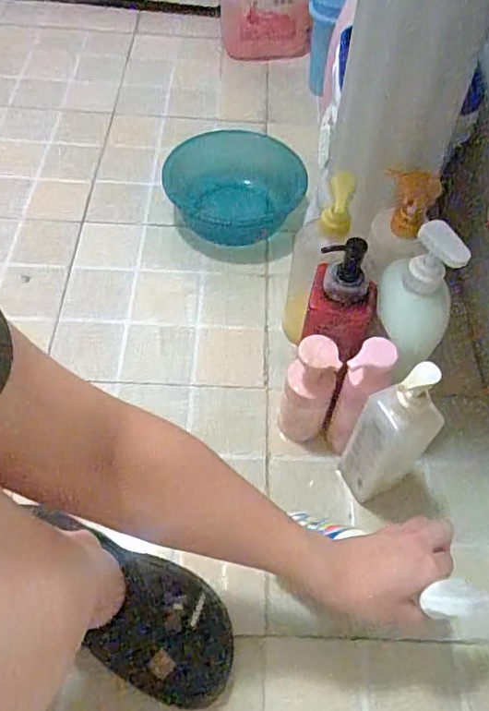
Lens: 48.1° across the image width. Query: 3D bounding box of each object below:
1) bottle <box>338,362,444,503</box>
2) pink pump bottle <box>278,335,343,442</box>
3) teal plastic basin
[{"bbox_3d":[0.154,0.095,0.574,0.087,0.247,0.060,38,63,19],"label":"bottle"},{"bbox_3d":[0.075,0.047,0.642,0.059,0.170,0.048,14,58,5],"label":"pink pump bottle"},{"bbox_3d":[-0.014,-0.283,0.924,0.218,0.089,0.197,-9,58,-9],"label":"teal plastic basin"}]

